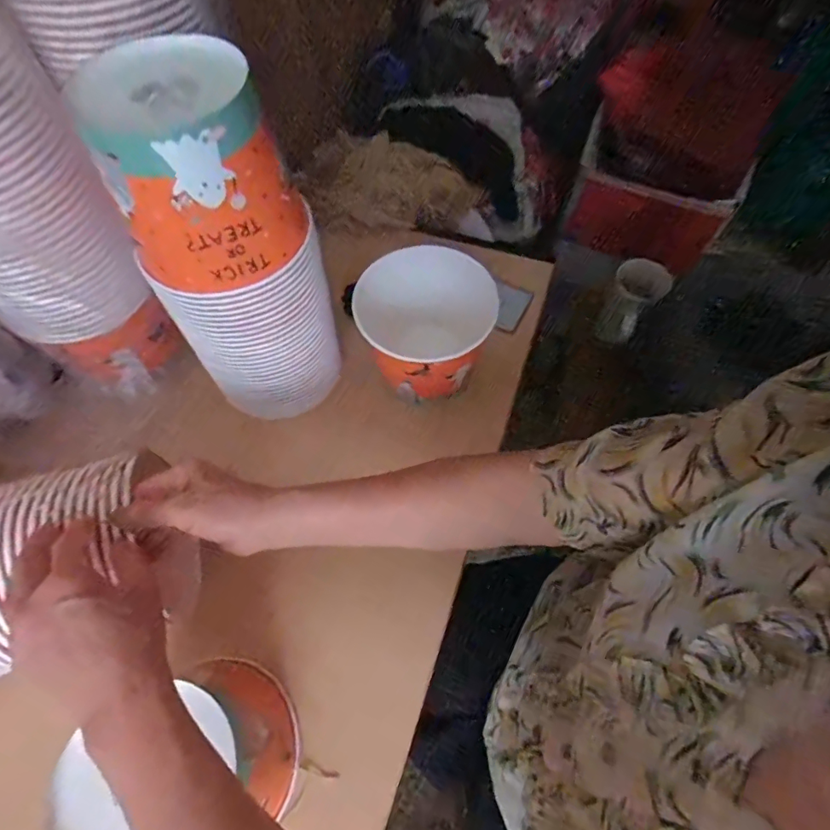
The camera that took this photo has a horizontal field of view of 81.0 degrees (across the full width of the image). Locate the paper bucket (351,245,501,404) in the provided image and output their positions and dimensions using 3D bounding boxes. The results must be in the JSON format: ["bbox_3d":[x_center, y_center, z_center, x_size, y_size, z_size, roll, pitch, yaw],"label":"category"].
[{"bbox_3d":[0.003,-0.103,0.586,0.156,0.116,0.163,-1,63,1],"label":"paper bucket"}]

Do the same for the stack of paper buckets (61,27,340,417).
[{"bbox_3d":[-0.189,-0.145,0.493,0.150,0.343,0.152,-40,69,-17],"label":"stack of paper buckets"}]

